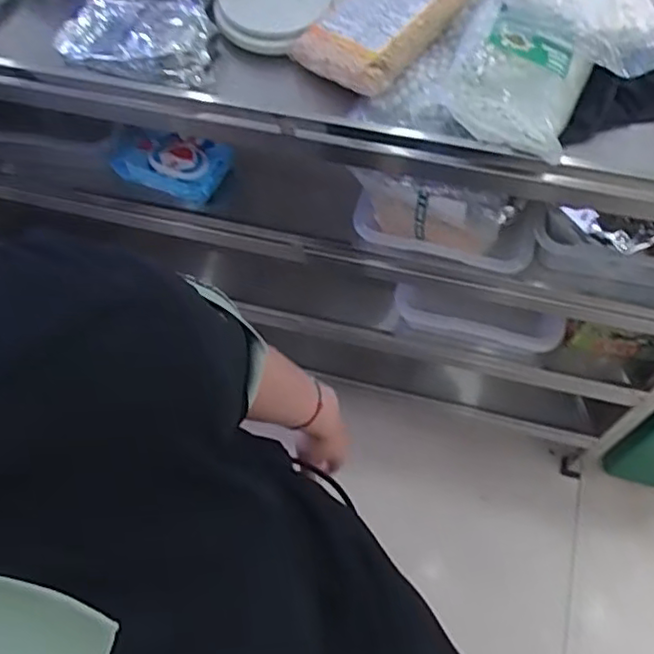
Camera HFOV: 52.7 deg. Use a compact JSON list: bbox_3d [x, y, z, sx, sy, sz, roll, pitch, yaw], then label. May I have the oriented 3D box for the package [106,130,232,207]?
[{"bbox_3d":[-0.235,-0.244,0.999,0.177,0.052,0.088,15,64,8],"label":"package"}]

